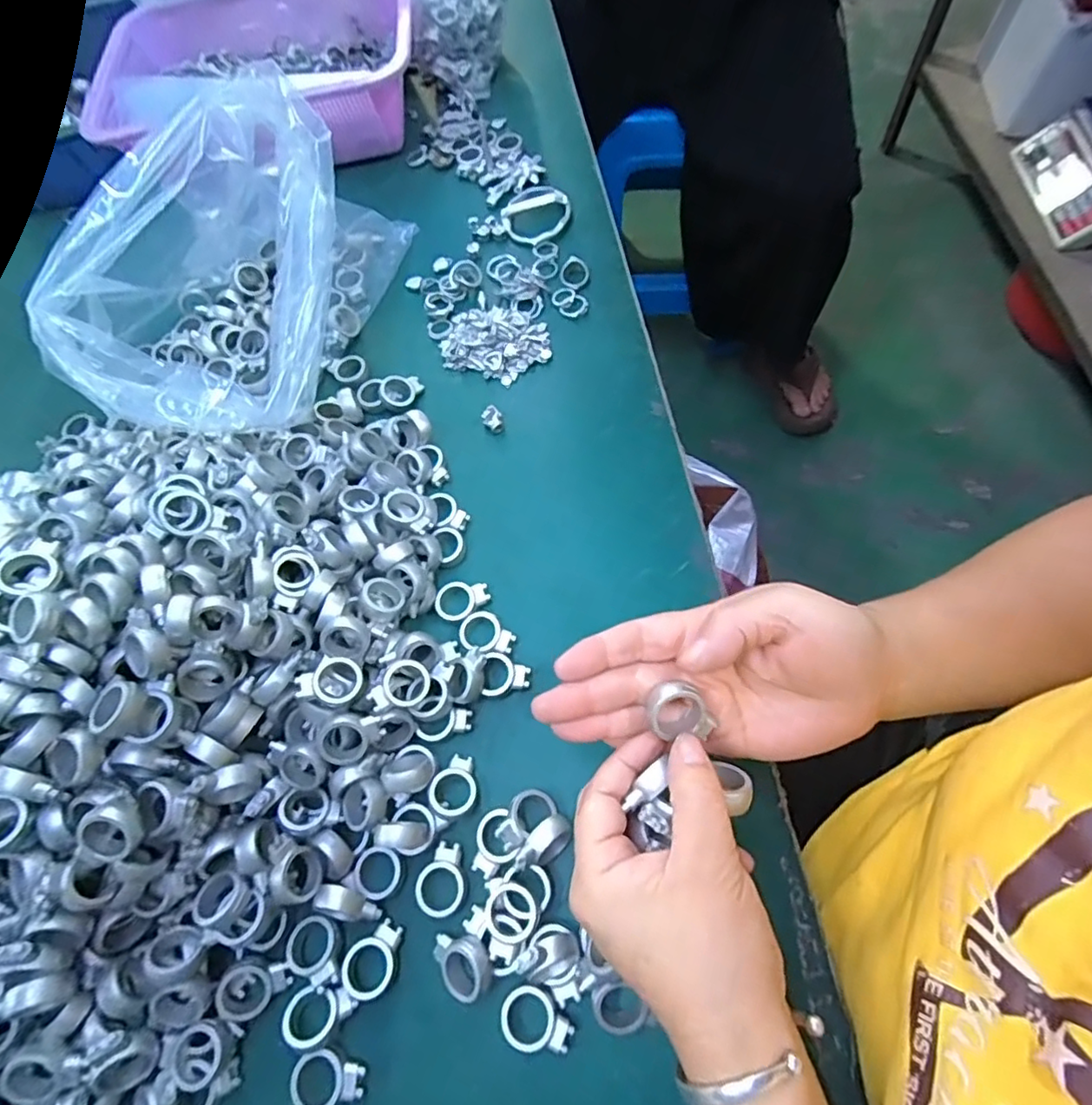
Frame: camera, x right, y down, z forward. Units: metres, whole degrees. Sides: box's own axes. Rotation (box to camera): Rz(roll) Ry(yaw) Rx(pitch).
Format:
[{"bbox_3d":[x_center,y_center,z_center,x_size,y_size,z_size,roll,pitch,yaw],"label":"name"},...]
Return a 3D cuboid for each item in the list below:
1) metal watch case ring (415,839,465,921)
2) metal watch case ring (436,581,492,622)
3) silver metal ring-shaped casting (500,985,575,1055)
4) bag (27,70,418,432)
[{"bbox_3d":[-0.054,0.174,0.309,0.026,0.005,0.034,24,70,11],"label":"metal watch case ring"},{"bbox_3d":[-0.053,0.030,0.372,0.035,0.006,0.025,-20,68,-6],"label":"metal watch case ring"},{"bbox_3d":[-0.004,0.226,0.282,0.035,0.013,0.025,19,69,10],"label":"silver metal ring-shaped casting"},{"bbox_3d":[-0.263,-0.217,0.423,0.239,0.145,0.265,8,68,8],"label":"bag"}]

